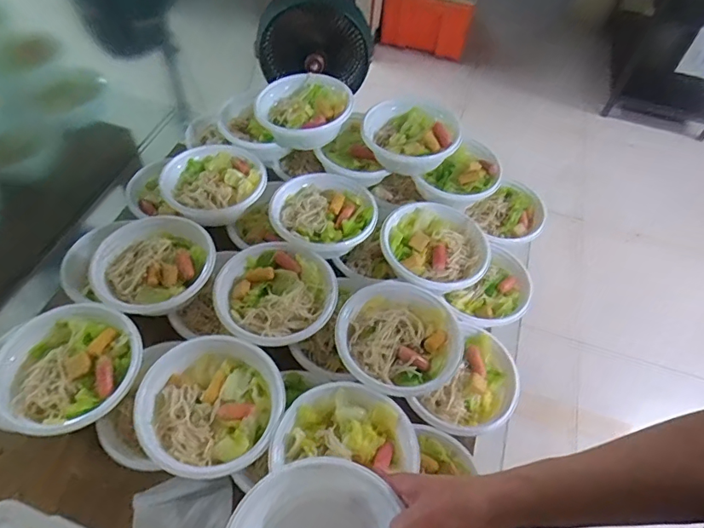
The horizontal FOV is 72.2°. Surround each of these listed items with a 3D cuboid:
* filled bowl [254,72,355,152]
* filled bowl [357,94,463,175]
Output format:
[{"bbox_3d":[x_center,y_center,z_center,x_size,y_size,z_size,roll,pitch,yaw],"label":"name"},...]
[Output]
[{"bbox_3d":[-0.079,-0.247,0.809,0.155,0.081,0.118,-12,56,-12],"label":"filled bowl"},{"bbox_3d":[0.097,-0.211,0.821,0.157,0.083,0.148,2,54,-2],"label":"filled bowl"}]

